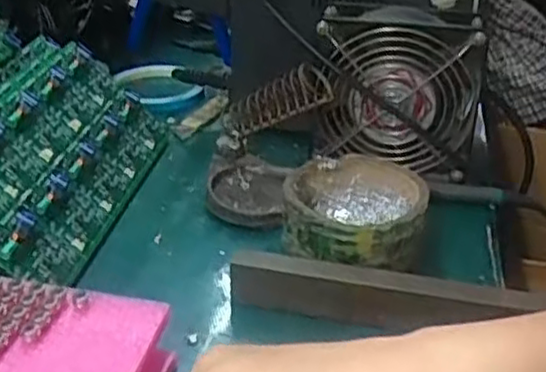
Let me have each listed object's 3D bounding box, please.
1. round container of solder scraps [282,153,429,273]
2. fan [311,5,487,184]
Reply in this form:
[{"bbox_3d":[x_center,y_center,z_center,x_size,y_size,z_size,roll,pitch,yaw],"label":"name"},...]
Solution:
[{"bbox_3d":[0.051,0.018,0.443,0.085,0.041,0.081,2,31,-1],"label":"round container of solder scraps"},{"bbox_3d":[0.092,-0.072,0.515,0.116,0.105,0.046,6,31,6],"label":"fan"}]

